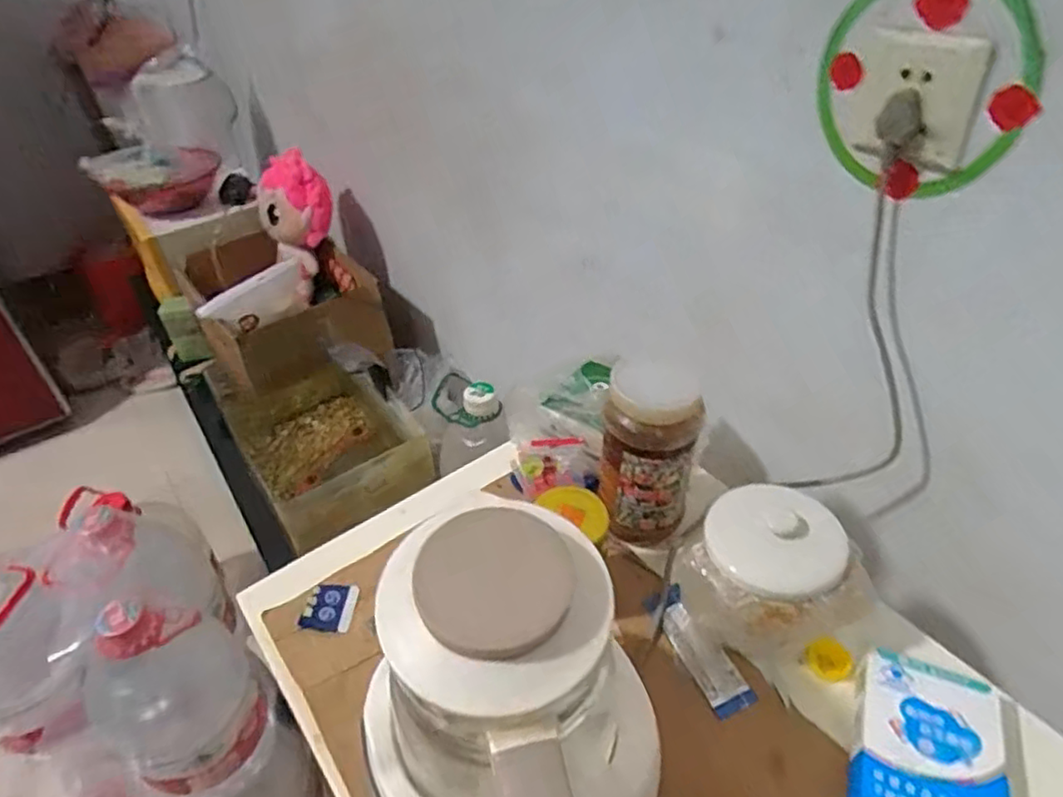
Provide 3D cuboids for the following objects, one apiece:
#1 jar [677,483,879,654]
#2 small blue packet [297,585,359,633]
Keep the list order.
[{"bbox_3d":[0.180,0.127,0.505,0.119,0.099,0.102,4,41,8],"label":"jar"},{"bbox_3d":[-0.168,0.174,0.555,0.041,0.010,0.040,-1,41,2],"label":"small blue packet"}]

